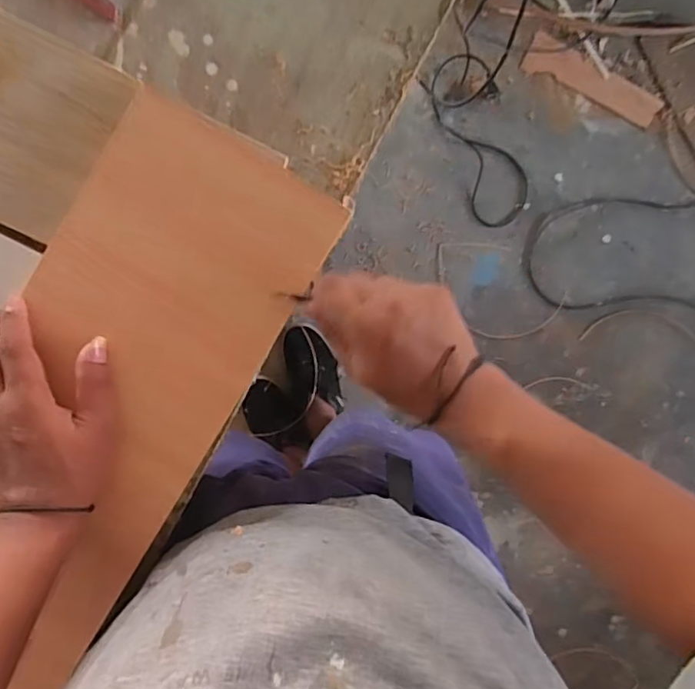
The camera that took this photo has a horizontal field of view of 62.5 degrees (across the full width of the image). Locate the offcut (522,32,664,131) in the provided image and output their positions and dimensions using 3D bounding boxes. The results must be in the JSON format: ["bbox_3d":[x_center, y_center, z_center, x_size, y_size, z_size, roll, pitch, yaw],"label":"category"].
[{"bbox_3d":[0.539,-0.575,1.243,0.317,0.012,0.085,22,94,-7],"label":"offcut"}]

